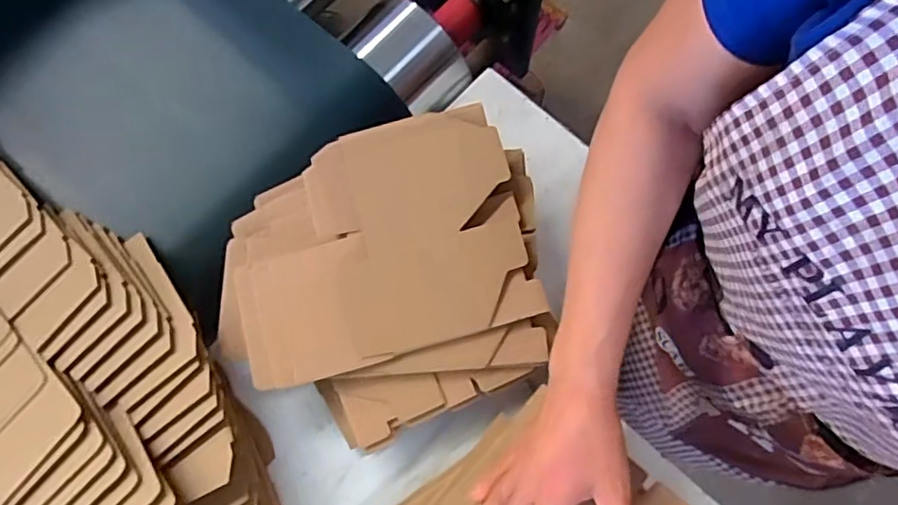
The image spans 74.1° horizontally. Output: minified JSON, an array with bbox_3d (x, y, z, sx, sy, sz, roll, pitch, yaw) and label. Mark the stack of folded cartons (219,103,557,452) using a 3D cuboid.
[{"bbox_3d":[-0.057,0.029,0.541,0.289,0.092,0.262,-14,75,-2],"label":"stack of folded cartons"}]

